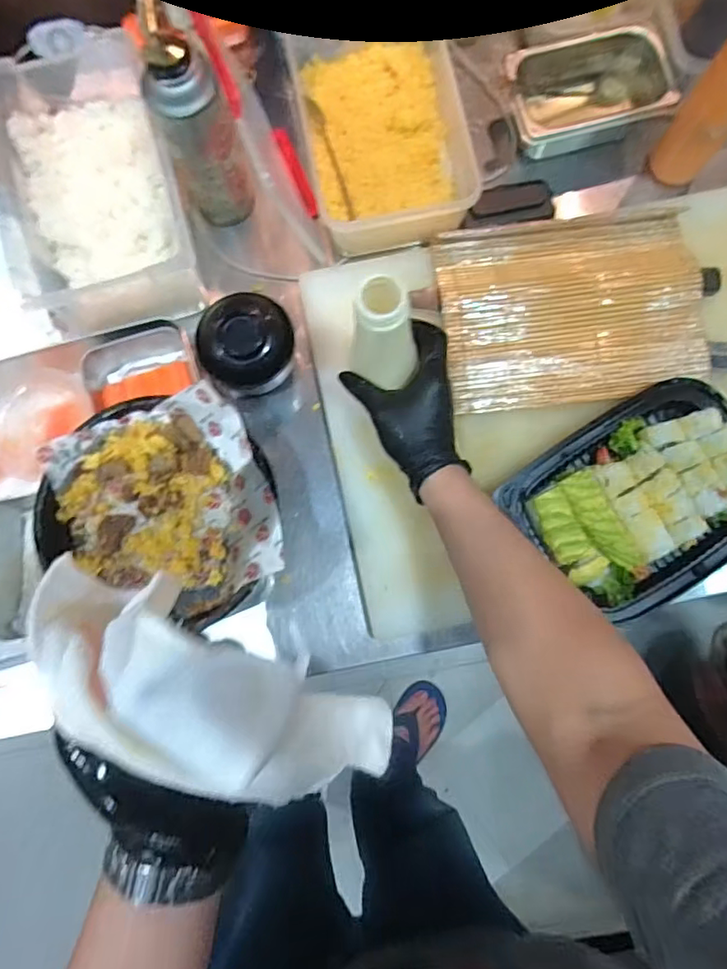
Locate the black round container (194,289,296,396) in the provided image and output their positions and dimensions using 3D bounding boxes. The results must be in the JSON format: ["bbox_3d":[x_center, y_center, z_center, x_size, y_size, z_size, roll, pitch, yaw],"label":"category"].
[{"bbox_3d":[-0.119,-0.142,0.574,0.091,0.088,0.091,0,84,-1],"label":"black round container"}]

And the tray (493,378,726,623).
[{"bbox_3d":[0.279,0.014,0.553,0.231,0.038,0.179,-33,85,-4],"label":"tray"}]

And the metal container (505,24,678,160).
[{"bbox_3d":[0.241,-0.422,0.624,0.170,0.066,0.084,-15,84,-2],"label":"metal container"}]

